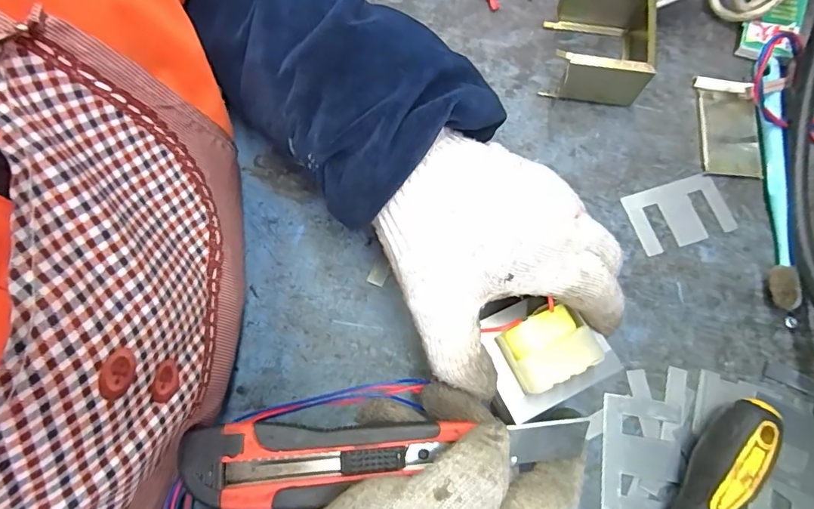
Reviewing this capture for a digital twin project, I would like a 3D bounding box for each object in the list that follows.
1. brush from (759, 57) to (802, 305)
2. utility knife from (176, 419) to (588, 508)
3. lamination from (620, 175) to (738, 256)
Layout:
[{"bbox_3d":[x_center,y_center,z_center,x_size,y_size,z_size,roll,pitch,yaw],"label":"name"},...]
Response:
[{"bbox_3d":[0.247,-0.055,0.317,0.023,0.018,0.184,10,74,4],"label":"brush"},{"bbox_3d":[-0.008,0.098,0.233,0.193,0.013,0.038,-2,73,-7],"label":"utility knife"},{"bbox_3d":[0.183,-0.028,0.318,0.065,0.004,0.043,-16,74,-3],"label":"lamination"}]

